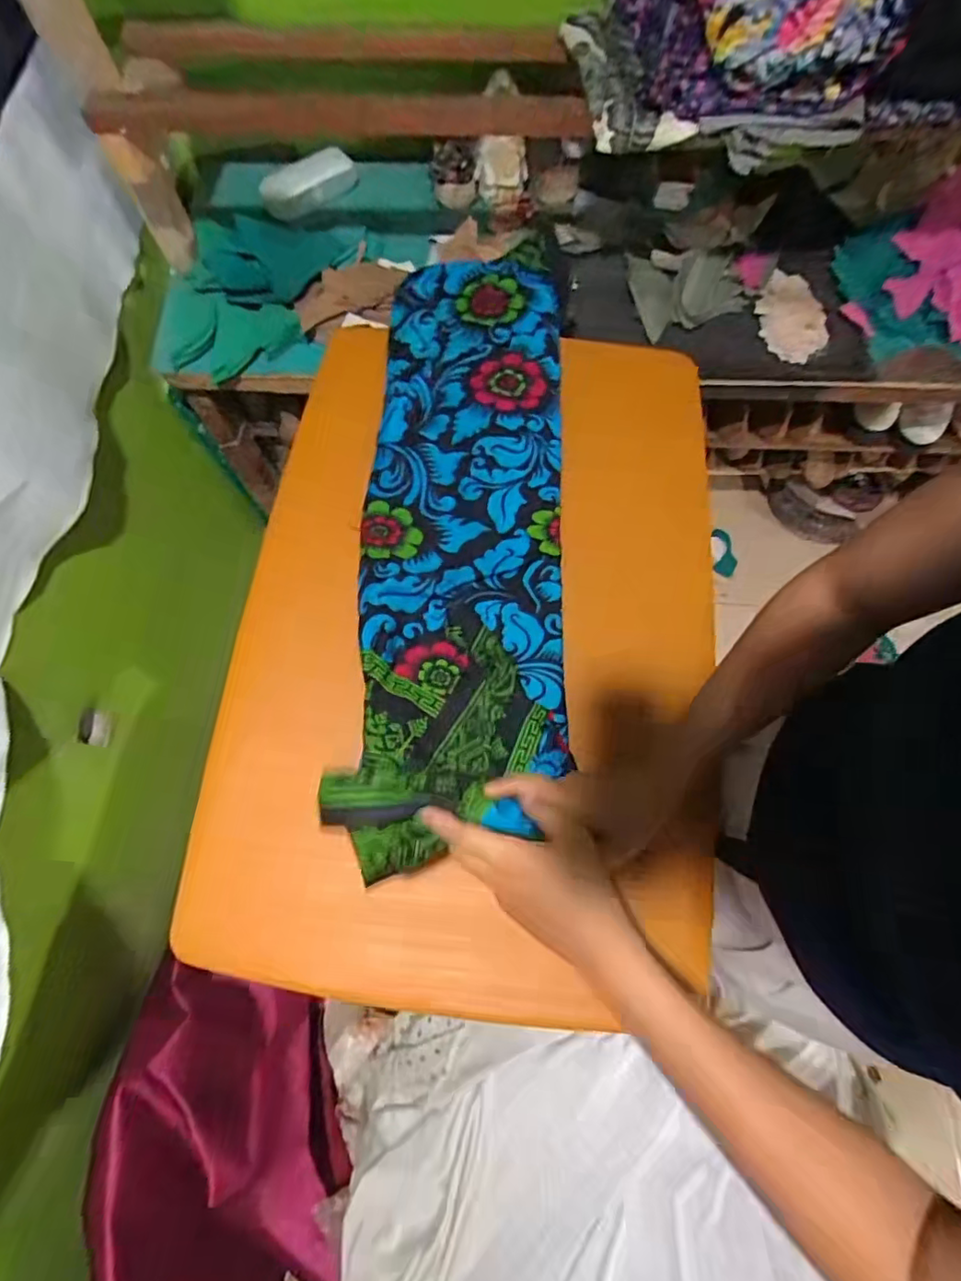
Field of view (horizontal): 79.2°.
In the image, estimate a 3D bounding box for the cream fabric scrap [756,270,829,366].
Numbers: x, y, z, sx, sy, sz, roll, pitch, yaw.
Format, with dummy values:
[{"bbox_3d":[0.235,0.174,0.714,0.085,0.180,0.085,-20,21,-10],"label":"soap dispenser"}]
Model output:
[{"bbox_3d":[0.455,-0.476,0.854,0.093,0.018,0.157,-11,70,-5],"label":"cream fabric scrap"}]

